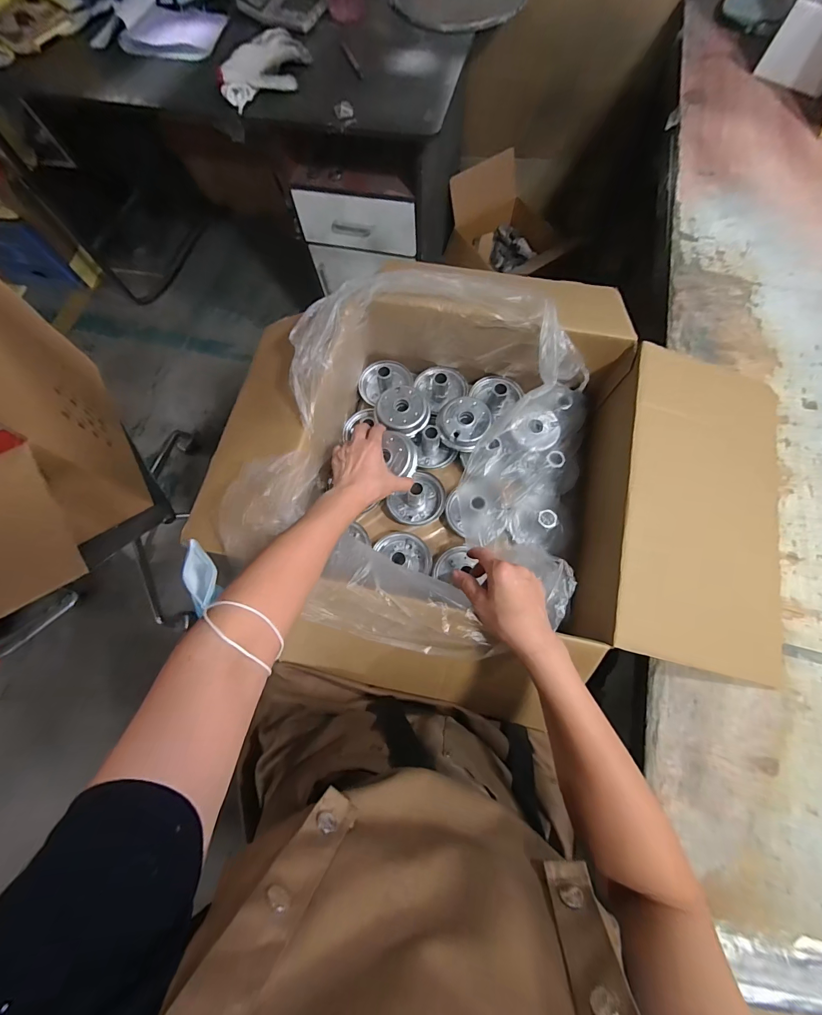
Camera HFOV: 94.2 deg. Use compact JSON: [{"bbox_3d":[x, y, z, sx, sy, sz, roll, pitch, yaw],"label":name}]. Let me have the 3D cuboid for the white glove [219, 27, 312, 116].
[{"bbox_3d":[-0.282,-0.850,0.736,0.129,0.033,0.206,14,74,8],"label":"white glove"}]

